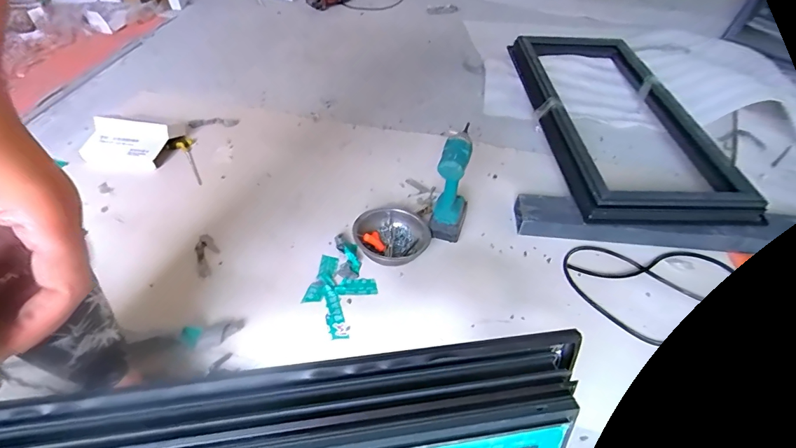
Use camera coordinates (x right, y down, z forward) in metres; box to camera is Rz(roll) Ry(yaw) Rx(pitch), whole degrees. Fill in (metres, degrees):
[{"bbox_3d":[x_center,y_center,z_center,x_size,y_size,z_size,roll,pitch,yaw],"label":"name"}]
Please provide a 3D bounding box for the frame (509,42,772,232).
[{"bbox_3d":[0.669,-0.382,1.325,0.475,0.089,1.018,0,47,-5],"label":"frame"}]

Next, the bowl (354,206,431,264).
[{"bbox_3d":[-0.014,0.034,0.981,0.174,0.072,0.177,1,47,-2],"label":"bowl"}]

